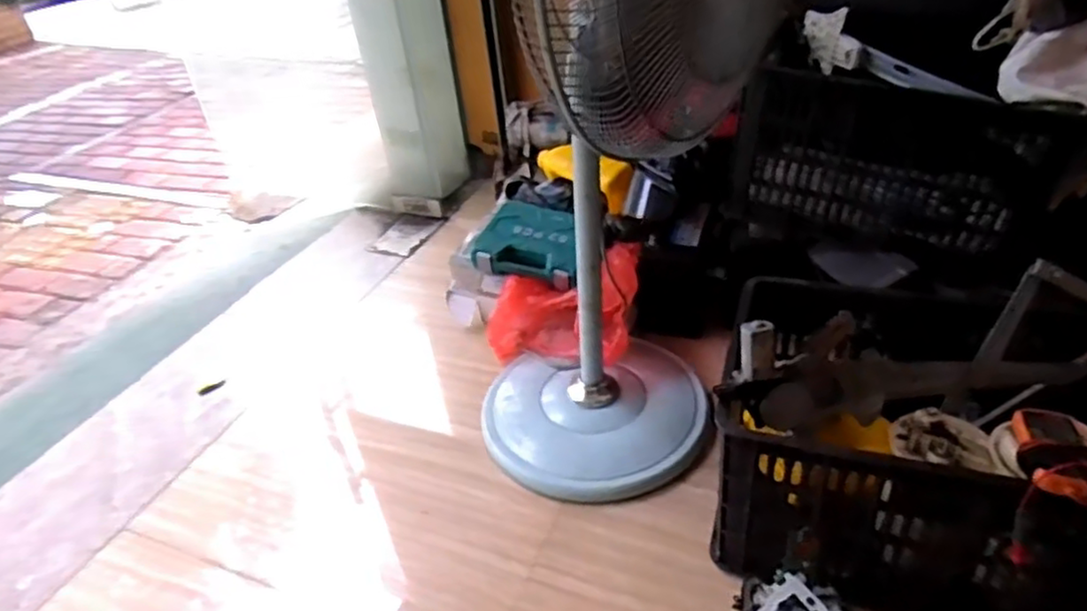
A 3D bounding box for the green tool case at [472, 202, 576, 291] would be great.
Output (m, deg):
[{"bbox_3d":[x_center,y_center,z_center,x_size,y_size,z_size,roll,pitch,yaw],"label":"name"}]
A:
[{"bbox_3d":[-0.021,-0.131,1.420,0.224,0.066,0.180,12,40,25],"label":"green tool case"}]

